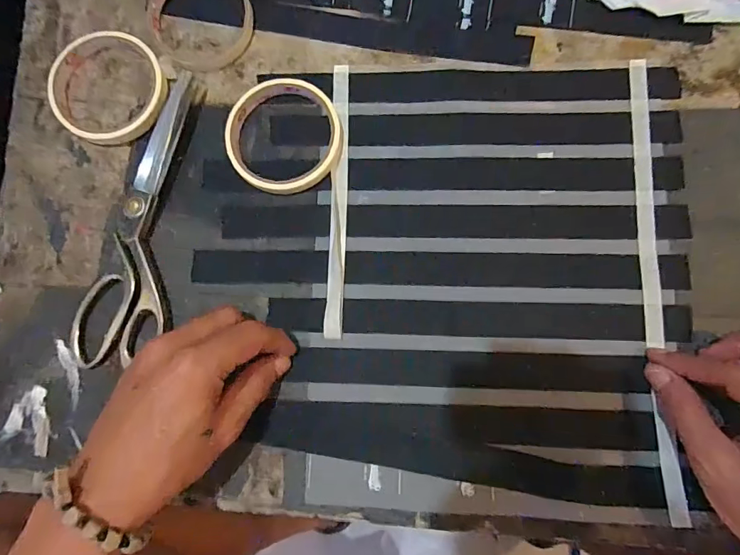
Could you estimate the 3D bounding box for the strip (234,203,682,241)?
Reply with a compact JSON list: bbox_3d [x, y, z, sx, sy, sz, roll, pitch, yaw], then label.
[{"bbox_3d":[0.059,-0.041,0.338,0.338,0.008,0.025,1,83,4],"label":"strip"}]

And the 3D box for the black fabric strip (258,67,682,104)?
[{"bbox_3d":[0.079,-0.150,0.351,0.308,0.009,0.025,1,82,4],"label":"black fabric strip"}]

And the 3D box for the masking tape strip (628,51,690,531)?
[{"bbox_3d":[0.201,-0.002,0.317,0.014,0.007,0.323,0,81,4],"label":"masking tape strip"}]

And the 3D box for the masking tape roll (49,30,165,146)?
[{"bbox_3d":[-0.205,-0.150,0.351,0.094,0.016,0.087,0,83,4],"label":"masking tape roll"}]

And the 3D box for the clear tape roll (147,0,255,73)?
[{"bbox_3d":[-0.140,-0.211,0.362,0.093,0.012,0.081,34,86,7],"label":"clear tape roll"}]

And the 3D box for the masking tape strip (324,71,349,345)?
[{"bbox_3d":[-0.024,-0.062,0.341,0.013,0.007,0.212,1,83,4],"label":"masking tape strip"}]

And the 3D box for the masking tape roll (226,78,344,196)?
[{"bbox_3d":[-0.066,-0.110,0.346,0.087,0.012,0.089,0,83,4],"label":"masking tape roll"}]

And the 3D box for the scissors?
[{"bbox_3d":[-0.173,-0.048,0.342,0.068,0.016,0.229,7,83,5],"label":"scissors"}]

